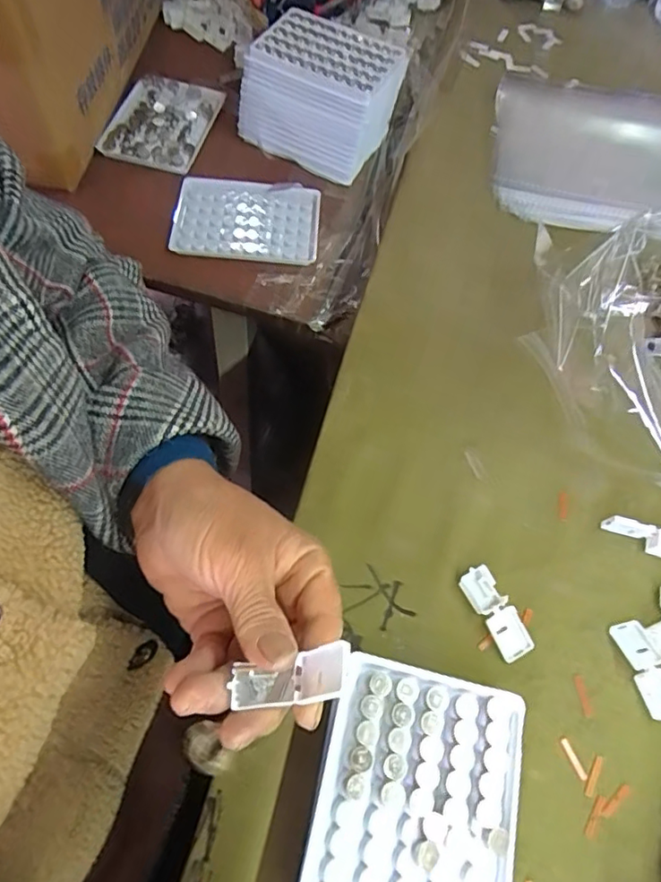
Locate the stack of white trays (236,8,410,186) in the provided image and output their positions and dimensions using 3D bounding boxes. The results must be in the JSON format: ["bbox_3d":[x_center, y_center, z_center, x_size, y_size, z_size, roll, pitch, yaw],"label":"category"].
[{"bbox_3d":[-0.008,-0.334,0.543,0.135,0.083,0.109,25,64,7],"label":"stack of white trays"}]

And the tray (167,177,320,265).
[{"bbox_3d":[-0.077,-0.201,0.519,0.129,0.015,0.090,5,63,-4],"label":"tray"}]

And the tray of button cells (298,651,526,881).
[{"bbox_3d":[0.041,0.178,0.266,0.093,0.013,0.128,15,63,2],"label":"tray of button cells"}]

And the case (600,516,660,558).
[{"bbox_3d":[0.206,0.063,0.364,0.055,0.017,0.012,18,63,3],"label":"case"}]

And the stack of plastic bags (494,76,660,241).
[{"bbox_3d":[0.329,-0.249,0.531,0.345,0.034,0.183,10,63,1],"label":"stack of plastic bags"}]

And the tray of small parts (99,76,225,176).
[{"bbox_3d":[-0.169,-0.320,0.566,0.093,0.013,0.122,15,63,2],"label":"tray of small parts"}]

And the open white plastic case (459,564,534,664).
[{"bbox_3d":[0.099,0.102,0.337,0.020,0.012,0.054,-25,69,-17],"label":"open white plastic case"}]

